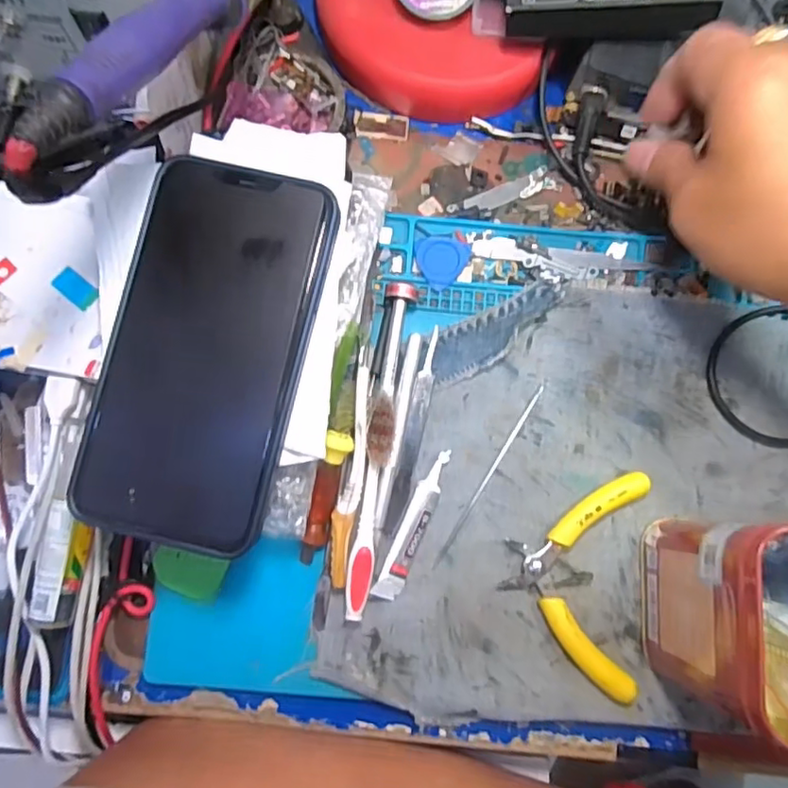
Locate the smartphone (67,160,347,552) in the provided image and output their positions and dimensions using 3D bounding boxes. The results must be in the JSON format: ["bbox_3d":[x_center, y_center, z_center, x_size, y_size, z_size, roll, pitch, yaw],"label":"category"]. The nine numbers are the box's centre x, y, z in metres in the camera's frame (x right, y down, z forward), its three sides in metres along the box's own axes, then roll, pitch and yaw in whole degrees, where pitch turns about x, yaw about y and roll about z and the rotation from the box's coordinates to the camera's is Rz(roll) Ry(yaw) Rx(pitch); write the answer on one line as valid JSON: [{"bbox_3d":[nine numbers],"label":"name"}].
[{"bbox_3d":[-0.078,-0.017,0.250,0.078,0.011,0.156,13,87,0],"label":"smartphone"}]

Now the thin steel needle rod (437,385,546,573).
[{"bbox_3d":[0.049,0.041,0.307,0.004,0.007,0.105,32,80,4],"label":"thin steel needle rod"}]

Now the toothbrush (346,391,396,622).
[{"bbox_3d":[-0.011,0.053,0.291,0.013,0.015,0.106,8,79,-1],"label":"toothbrush"}]

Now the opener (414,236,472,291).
[{"bbox_3d":[0.024,-0.071,0.324,0.029,0.004,0.029,16,82,1],"label":"opener"}]

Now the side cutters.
[{"bbox_3d":[0.089,0.089,0.295,0.064,0.018,0.105,9,79,-1],"label":"side cutters"}]

